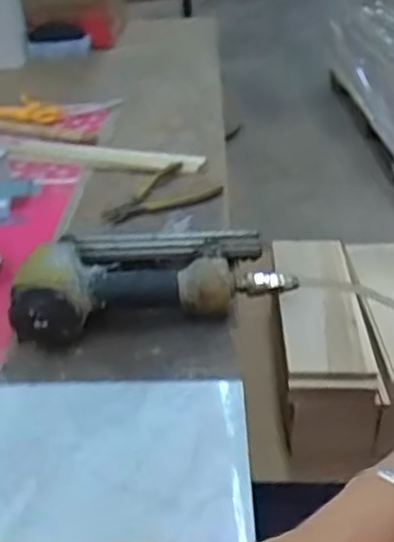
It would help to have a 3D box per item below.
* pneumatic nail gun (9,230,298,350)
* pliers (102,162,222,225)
[{"bbox_3d":[-0.048,-0.007,0.607,0.247,0.062,0.149,-8,35,-9],"label":"pneumatic nail gun"},{"bbox_3d":[-0.054,-0.101,0.788,0.149,0.010,0.102,-14,37,-18],"label":"pliers"}]

